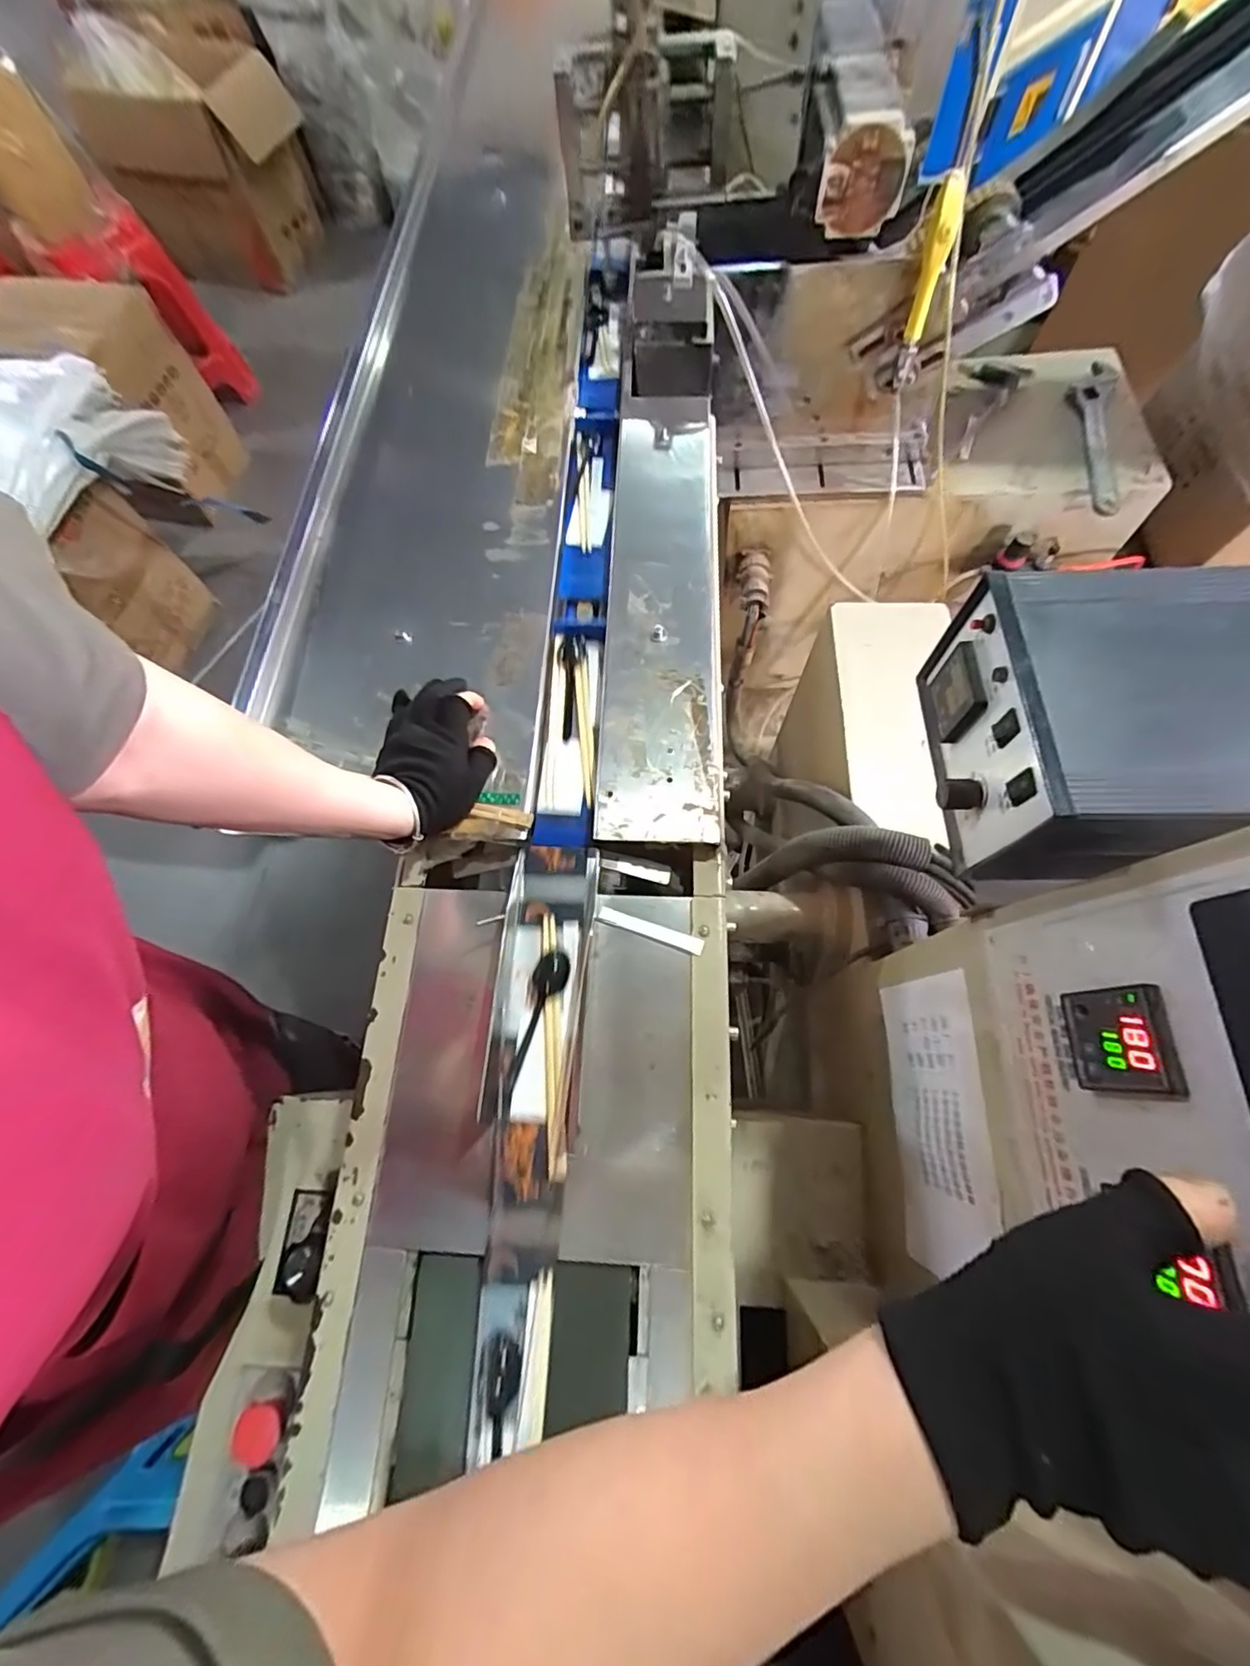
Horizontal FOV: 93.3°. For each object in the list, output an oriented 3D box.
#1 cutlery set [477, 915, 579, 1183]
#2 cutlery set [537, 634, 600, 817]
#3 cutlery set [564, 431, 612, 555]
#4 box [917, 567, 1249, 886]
[{"bbox_3d":[-0.075,0.161,0.467,0.066,0.015,0.183,1,68,3],"label":"cutlery set"},{"bbox_3d":[-0.054,-0.109,0.580,0.049,0.019,0.199,0,68,3],"label":"cutlery set"},{"bbox_3d":[-0.040,-0.400,0.690,0.049,0.009,0.177,3,69,4],"label":"cutlery set"},{"bbox_3d":[0.295,-0.061,0.356,0.181,0.108,0.161,0,68,3],"label":"box"}]

